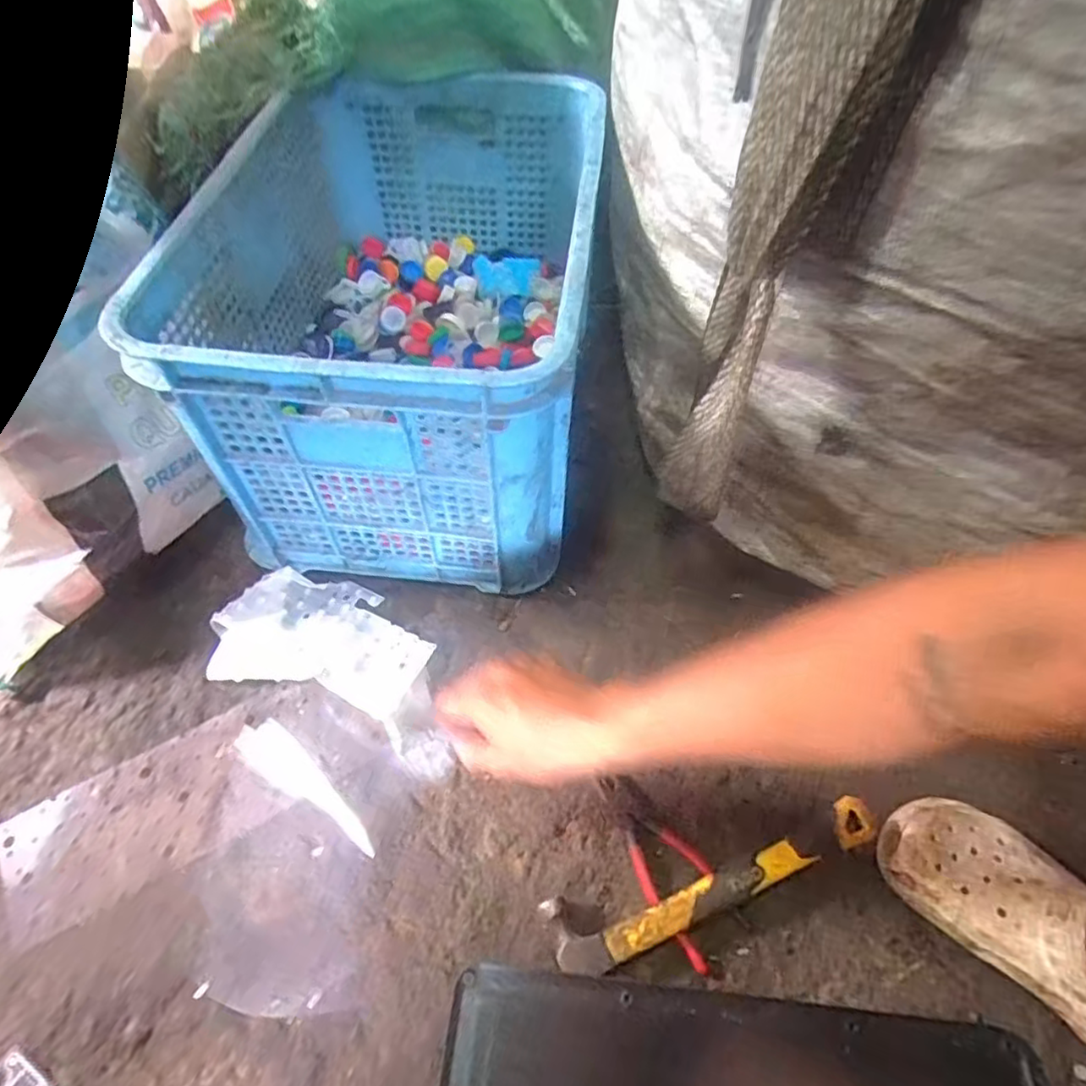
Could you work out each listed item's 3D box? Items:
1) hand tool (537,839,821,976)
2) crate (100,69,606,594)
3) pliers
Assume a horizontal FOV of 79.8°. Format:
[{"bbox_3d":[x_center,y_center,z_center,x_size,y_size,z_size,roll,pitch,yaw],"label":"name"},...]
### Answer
[{"bbox_3d":[0.114,0.291,0.525,0.214,0.031,0.054,-10,55,-11],"label":"hand tool"},{"bbox_3d":[-0.145,-0.234,0.725,0.366,0.332,0.489,4,55,1],"label":"crate"},{"bbox_3d":[0.107,0.273,0.562,0.058,0.014,0.163,-18,57,-16],"label":"pliers"}]

